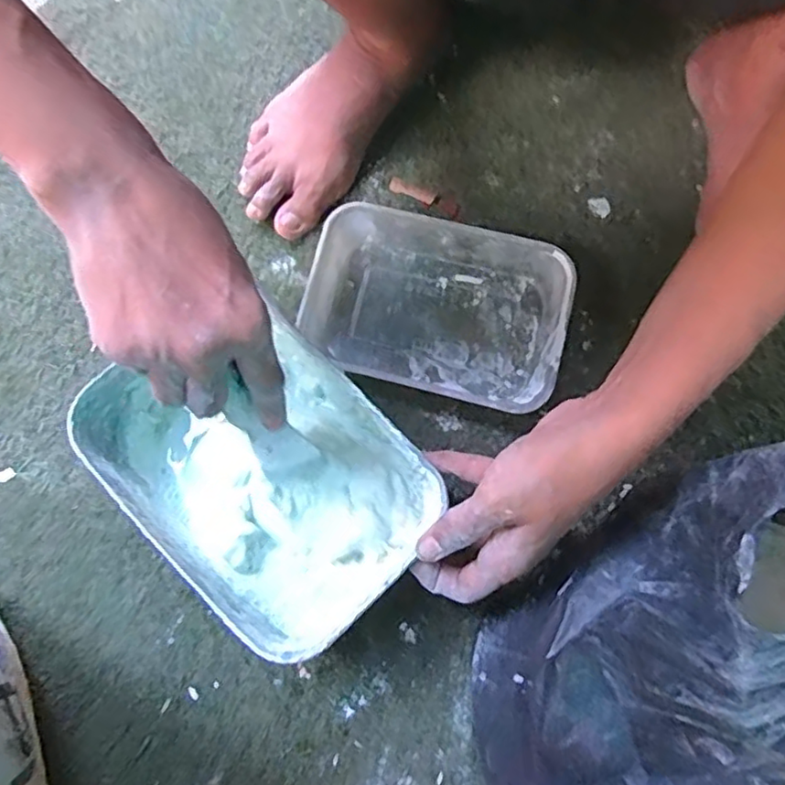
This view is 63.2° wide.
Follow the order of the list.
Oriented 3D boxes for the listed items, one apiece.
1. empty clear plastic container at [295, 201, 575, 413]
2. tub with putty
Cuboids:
[{"bbox_3d":[0.030,-0.060,0.439,0.171,0.040,0.110,18,76,5],"label":"empty clear plastic container"},{"bbox_3d":[-0.077,0.044,0.384,0.140,0.076,0.200,-41,79,-9],"label":"tub with putty"}]

